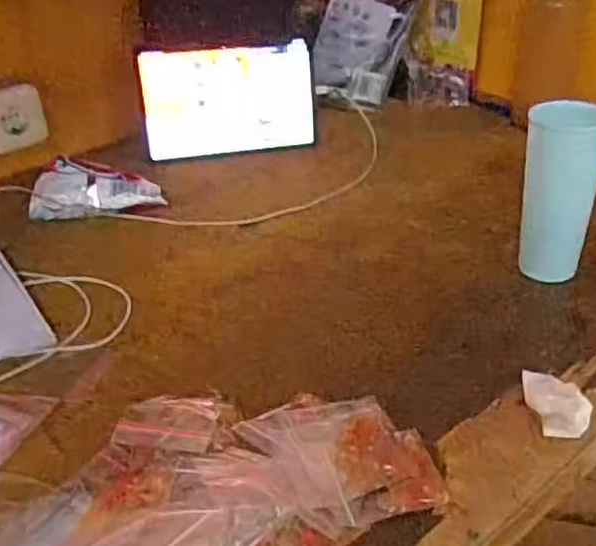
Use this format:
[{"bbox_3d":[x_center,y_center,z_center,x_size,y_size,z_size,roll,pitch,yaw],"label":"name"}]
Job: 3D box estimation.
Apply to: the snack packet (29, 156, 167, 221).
[{"bbox_3d":[-0.254,-0.108,0.882,0.158,0.051,0.060,-5,34,-5],"label":"snack packet"}]

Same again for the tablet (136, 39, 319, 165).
[{"bbox_3d":[-0.098,-0.247,1.000,0.241,0.149,0.012,-8,19,-11],"label":"tablet"}]

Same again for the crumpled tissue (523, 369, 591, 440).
[{"bbox_3d":[0.207,0.104,0.556,0.038,0.020,0.065,-7,34,-8],"label":"crumpled tissue"}]

